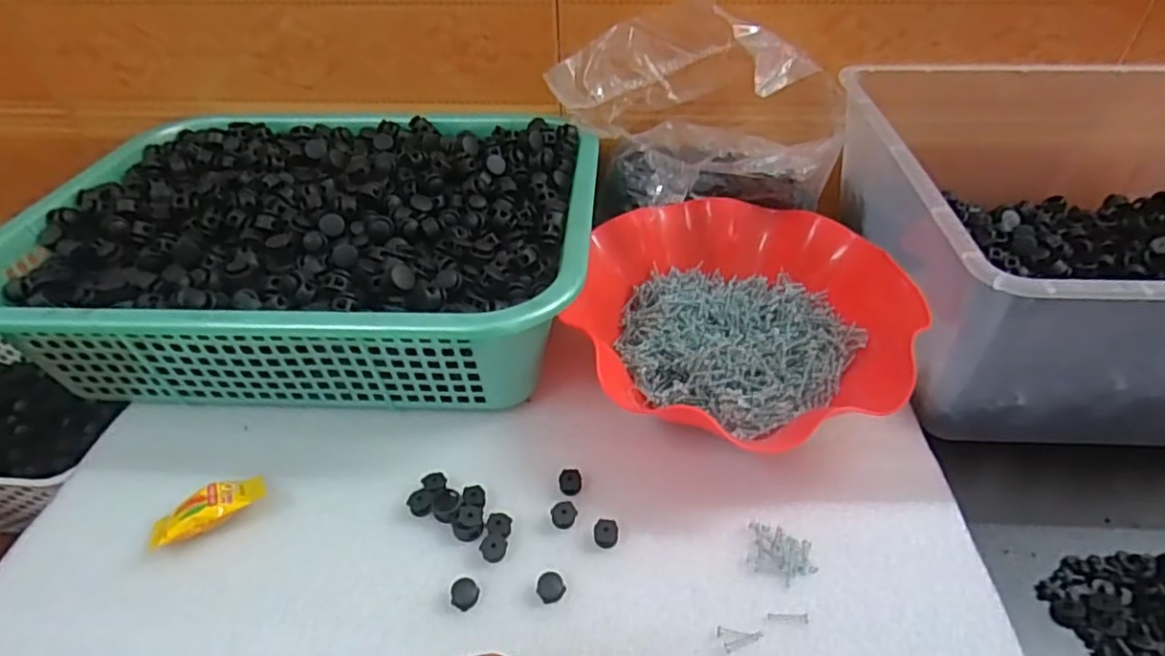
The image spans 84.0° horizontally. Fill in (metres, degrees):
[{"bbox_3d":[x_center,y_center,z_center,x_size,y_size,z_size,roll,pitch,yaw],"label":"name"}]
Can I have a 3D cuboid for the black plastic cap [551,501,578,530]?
[{"bbox_3d":[-0.010,0.104,0.361,0.014,0.009,0.012,-5,42,-4],"label":"black plastic cap"}]

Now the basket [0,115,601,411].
[{"bbox_3d":[-0.188,-0.066,0.480,0.386,0.084,0.286,0,42,2],"label":"basket"}]

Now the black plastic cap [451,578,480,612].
[{"bbox_3d":[-0.060,0.135,0.328,0.013,0.008,0.013,-1,42,1],"label":"black plastic cap"}]

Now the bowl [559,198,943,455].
[{"bbox_3d":[0.108,-0.007,0.442,0.201,0.061,0.210,-1,42,1],"label":"bowl"}]

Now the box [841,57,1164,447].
[{"bbox_3d":[0.347,-0.069,0.451,0.297,0.133,0.304,1,42,2],"label":"box"}]

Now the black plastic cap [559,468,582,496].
[{"bbox_3d":[-0.007,0.089,0.376,0.013,0.008,0.013,-1,42,1],"label":"black plastic cap"}]

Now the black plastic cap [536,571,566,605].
[{"bbox_3d":[-0.016,0.132,0.330,0.013,0.008,0.013,-1,42,1],"label":"black plastic cap"}]

